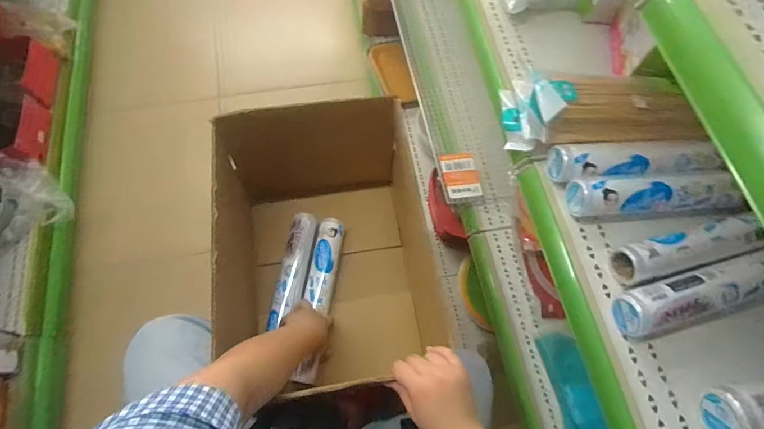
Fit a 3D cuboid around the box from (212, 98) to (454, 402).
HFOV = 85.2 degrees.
[{"bbox_3d":[-0.092,0.058,0.750,0.327,0.344,0.394,-6,67,-5],"label":"box"}]

